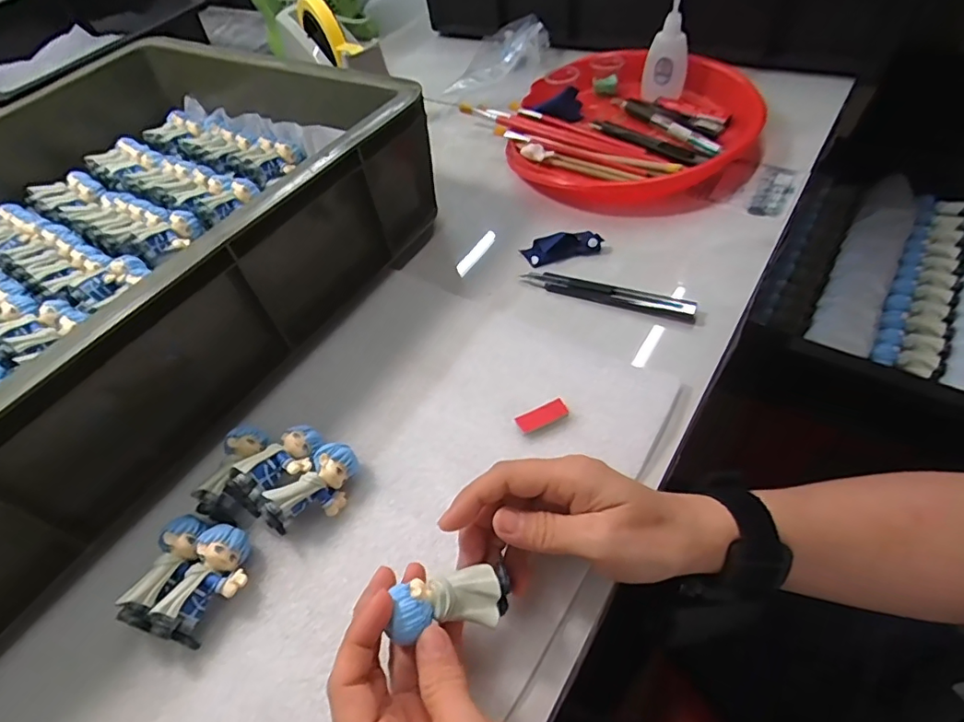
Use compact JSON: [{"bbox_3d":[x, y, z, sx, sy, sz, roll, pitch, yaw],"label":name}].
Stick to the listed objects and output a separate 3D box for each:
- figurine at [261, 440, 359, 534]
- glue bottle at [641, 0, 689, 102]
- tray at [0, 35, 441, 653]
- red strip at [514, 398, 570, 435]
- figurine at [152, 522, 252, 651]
[{"bbox_3d":[-0.103,0.081,0.325,0.029,0.030,0.062,28,62,27],"label":"figurine"},{"bbox_3d":[0.195,-0.335,0.531,0.045,0.129,0.034,9,35,11],"label":"glue bottle"},{"bbox_3d":[-0.382,-0.066,0.411,0.445,0.113,0.605,24,60,25],"label":"tray"},{"bbox_3d":[0.041,0.036,0.349,0.036,0.004,0.015,-25,53,-10],"label":"red strip"},{"bbox_3d":[-0.153,0.127,0.298,0.032,0.027,0.062,7,54,14],"label":"figurine"}]

